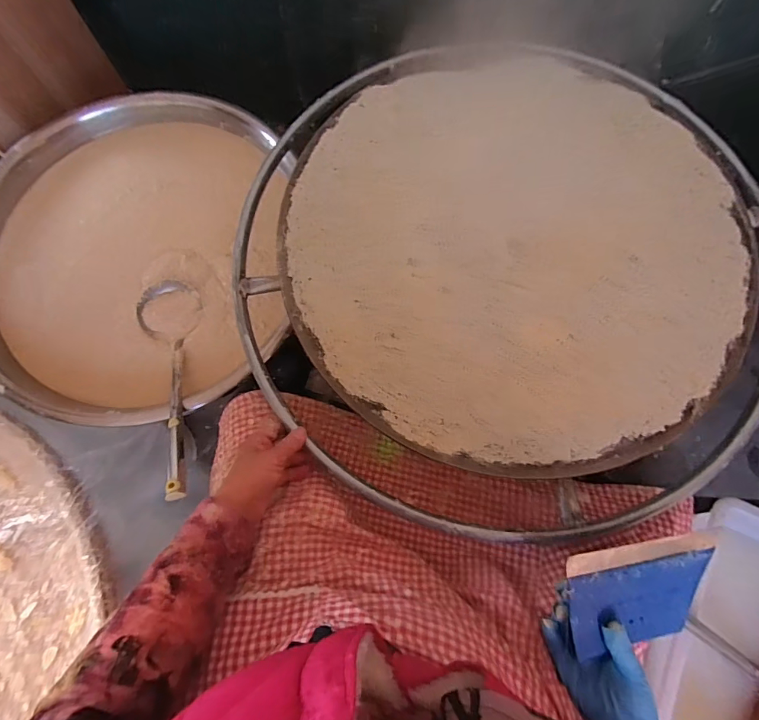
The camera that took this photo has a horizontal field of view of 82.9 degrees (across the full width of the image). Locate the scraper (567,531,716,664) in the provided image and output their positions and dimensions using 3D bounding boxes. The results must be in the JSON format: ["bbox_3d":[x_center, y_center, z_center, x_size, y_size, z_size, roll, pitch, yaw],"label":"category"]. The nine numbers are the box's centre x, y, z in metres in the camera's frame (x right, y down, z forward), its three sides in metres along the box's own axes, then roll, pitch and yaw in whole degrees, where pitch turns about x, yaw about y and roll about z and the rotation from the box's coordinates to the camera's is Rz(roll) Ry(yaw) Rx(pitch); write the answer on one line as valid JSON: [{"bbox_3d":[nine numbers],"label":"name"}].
[{"bbox_3d":[0.263,0.234,0.431,0.180,0.008,0.116,-3,102,-17],"label":"scraper"}]

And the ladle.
[{"bbox_3d":[-0.328,0.032,0.669,0.106,0.049,0.384,-14,57,-4],"label":"ladle"}]

